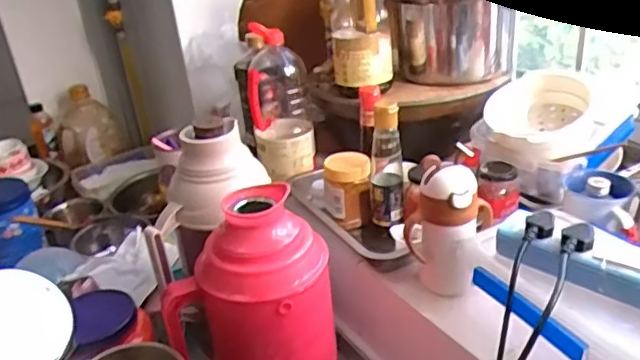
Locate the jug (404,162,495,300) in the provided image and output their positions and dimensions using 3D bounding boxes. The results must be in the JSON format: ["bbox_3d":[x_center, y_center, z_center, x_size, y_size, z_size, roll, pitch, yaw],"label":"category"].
[{"bbox_3d":[0.160,0.058,0.712,0.086,0.163,0.088,9,30,25],"label":"jug"}]

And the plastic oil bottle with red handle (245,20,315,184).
[{"bbox_3d":[-0.066,-0.133,0.957,0.093,0.248,0.093,-4,27,2],"label":"plastic oil bottle with red handle"}]

